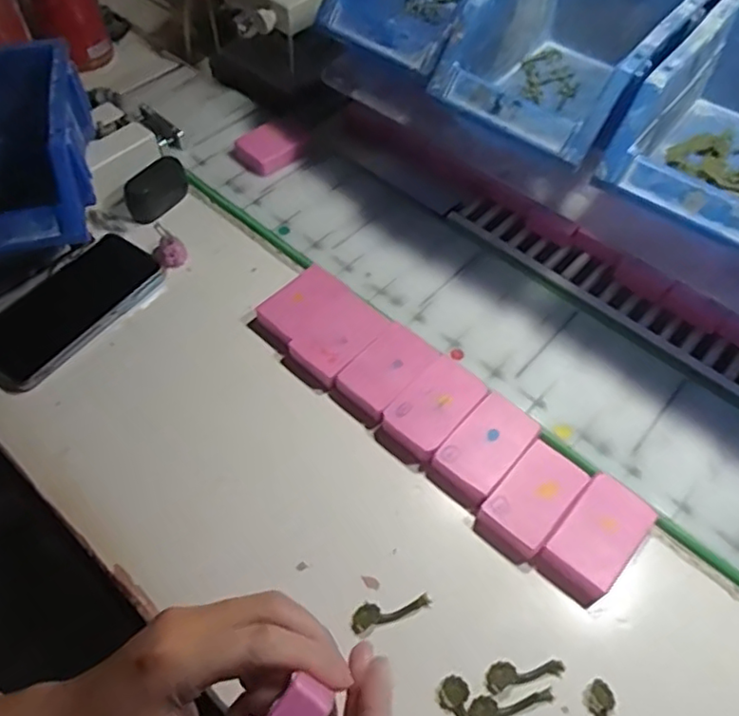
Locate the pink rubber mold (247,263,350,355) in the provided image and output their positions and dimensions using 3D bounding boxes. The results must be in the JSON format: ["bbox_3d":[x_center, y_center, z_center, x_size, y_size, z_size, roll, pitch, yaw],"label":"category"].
[{"bbox_3d":[-0.054,-0.040,0.494,0.044,0.020,0.073,40,65,22],"label":"pink rubber mold"}]

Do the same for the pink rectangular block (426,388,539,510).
[{"bbox_3d":[0.079,0.063,0.424,0.044,0.016,0.075,38,64,21],"label":"pink rectangular block"}]

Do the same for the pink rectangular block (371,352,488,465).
[{"bbox_3d":[0.046,0.037,0.441,0.045,0.019,0.081,37,64,21],"label":"pink rectangular block"}]

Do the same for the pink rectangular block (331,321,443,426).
[{"bbox_3d":[0.013,0.010,0.457,0.045,0.018,0.078,37,64,21],"label":"pink rectangular block"}]

